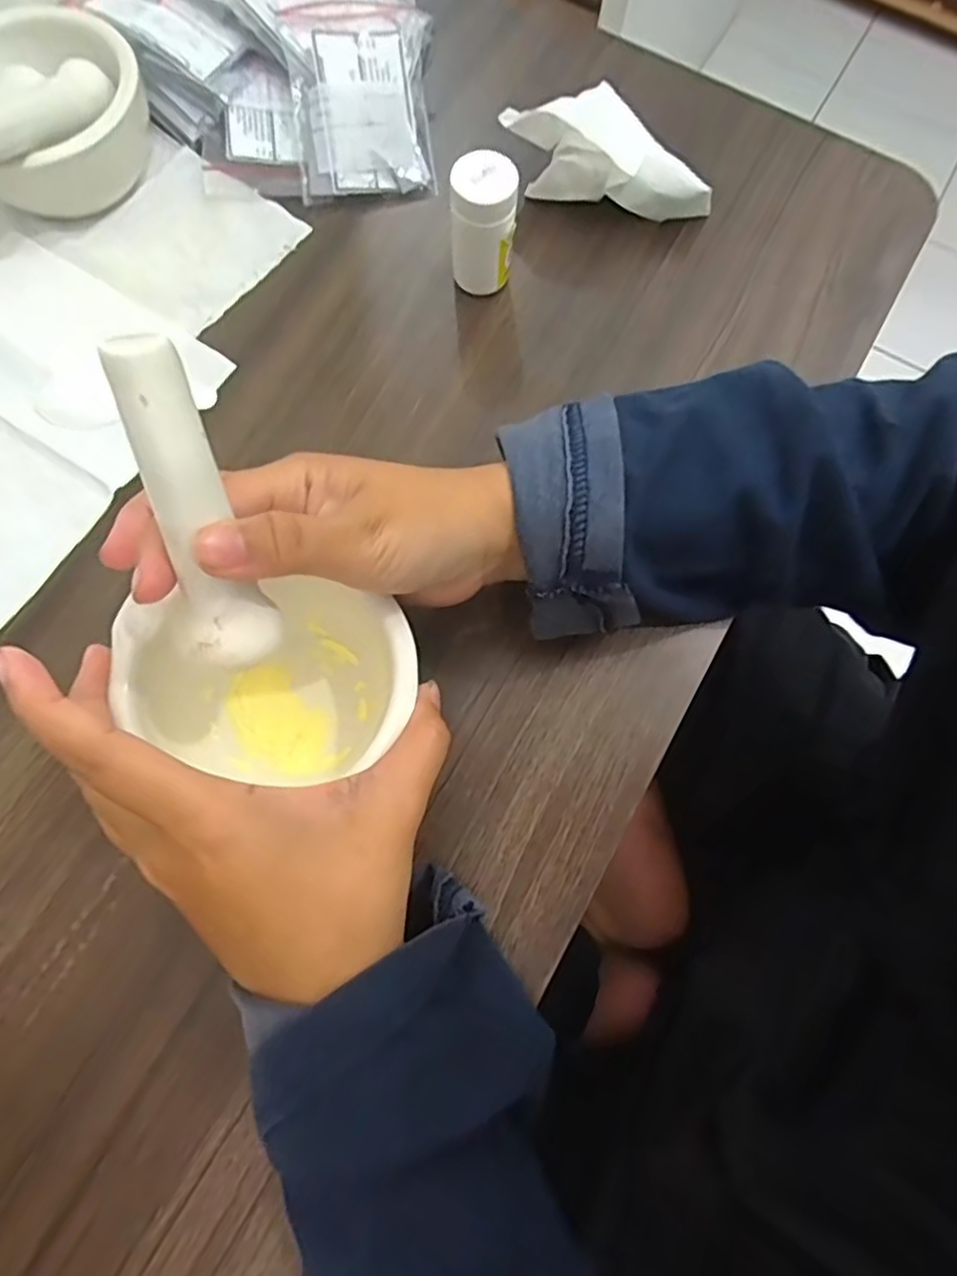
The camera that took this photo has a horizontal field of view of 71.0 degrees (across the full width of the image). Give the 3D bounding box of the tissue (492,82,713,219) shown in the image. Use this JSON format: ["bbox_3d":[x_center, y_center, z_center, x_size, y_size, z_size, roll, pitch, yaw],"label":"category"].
[{"bbox_3d":[0.062,-0.240,0.334,0.057,0.045,0.097,-39,79,-12],"label":"tissue"}]

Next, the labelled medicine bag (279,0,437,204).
[{"bbox_3d":[-0.057,-0.275,0.341,0.072,0.014,0.095,-8,94,-11],"label":"labelled medicine bag"}]

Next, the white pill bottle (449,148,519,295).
[{"bbox_3d":[0.002,-0.187,0.309,0.028,0.059,0.024,4,73,-1],"label":"white pill bottle"}]

